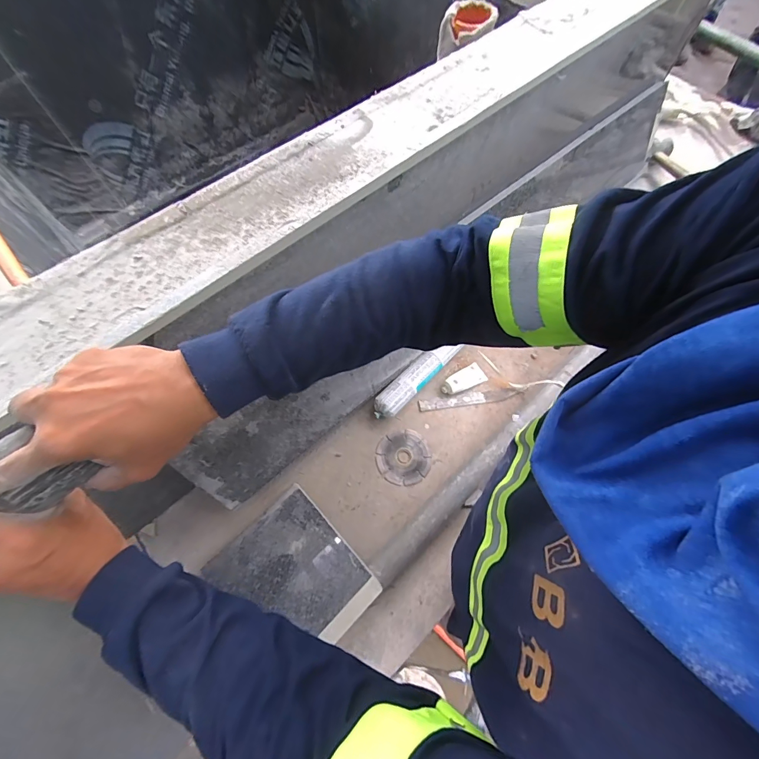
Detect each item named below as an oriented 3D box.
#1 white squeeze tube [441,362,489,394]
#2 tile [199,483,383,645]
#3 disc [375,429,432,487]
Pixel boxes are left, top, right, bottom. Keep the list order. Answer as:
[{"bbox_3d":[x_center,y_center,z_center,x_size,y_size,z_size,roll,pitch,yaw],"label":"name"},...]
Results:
[{"bbox_3d":[0.170,0.003,0.746,0.092,0.022,0.040,-28,69,-11],"label":"white squeeze tube"},{"bbox_3d":[-0.142,0.309,0.576,0.191,0.015,0.233,-43,56,-16],"label":"tile"},{"bbox_3d":[0.046,0.146,0.698,0.102,0.018,0.102,0,67,1],"label":"disc"}]

